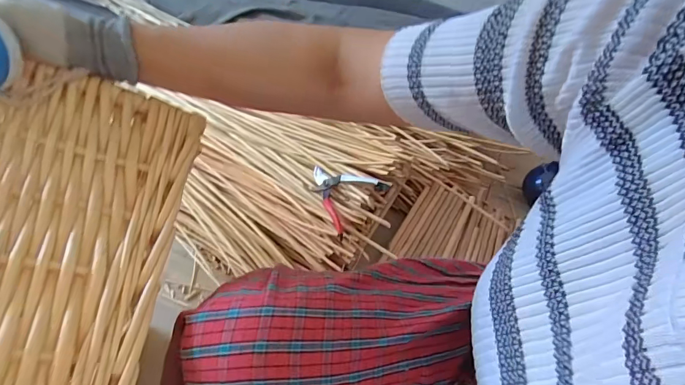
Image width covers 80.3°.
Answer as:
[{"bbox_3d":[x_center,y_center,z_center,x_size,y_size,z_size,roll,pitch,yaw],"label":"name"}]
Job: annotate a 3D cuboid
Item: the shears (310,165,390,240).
[{"bbox_3d":[0.014,-0.008,0.925,0.145,0.070,0.168,-25,60,-20],"label":"shears"}]

